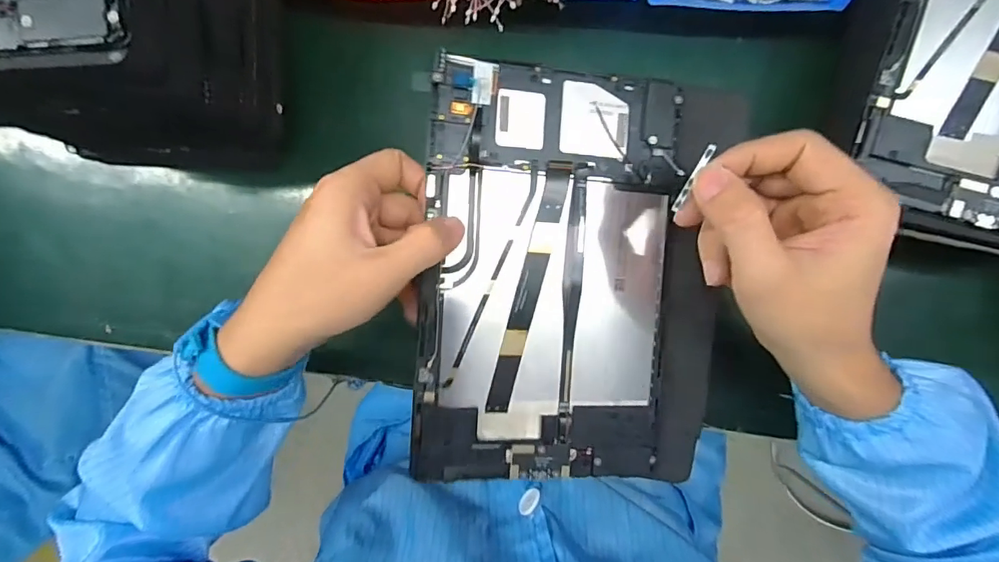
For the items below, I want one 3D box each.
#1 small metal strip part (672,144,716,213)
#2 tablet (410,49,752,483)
[{"bbox_3d":[0.096,-0.050,0.243,0.004,0.004,0.038,25,131,5],"label":"small metal strip part"},{"bbox_3d":[0.045,-0.001,0.289,0.177,0.012,0.236,4,93,-11],"label":"tablet"}]

